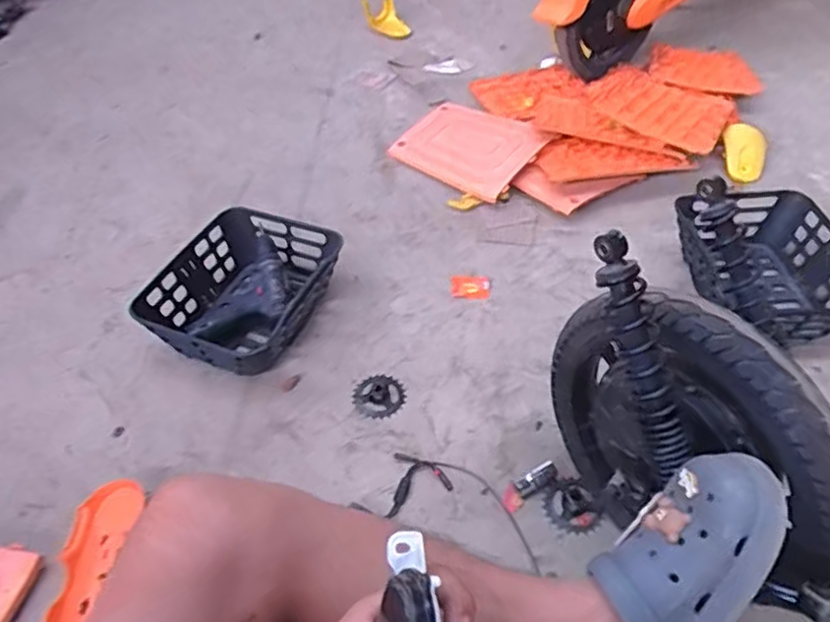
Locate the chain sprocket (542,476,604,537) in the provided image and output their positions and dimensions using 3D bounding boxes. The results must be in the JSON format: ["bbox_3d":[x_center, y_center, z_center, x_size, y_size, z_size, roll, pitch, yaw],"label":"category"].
[{"bbox_3d":[0.225,0.280,0.929,0.080,0.009,0.088,-1,47,1],"label":"chain sprocket"}]

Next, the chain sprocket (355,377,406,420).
[{"bbox_3d":[-0.058,0.141,1.073,0.086,0.008,0.079,-1,47,1],"label":"chain sprocket"}]

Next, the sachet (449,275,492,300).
[{"bbox_3d":[0.108,-0.046,1.246,0.074,0.007,0.061,-1,47,0],"label":"sachet"}]

